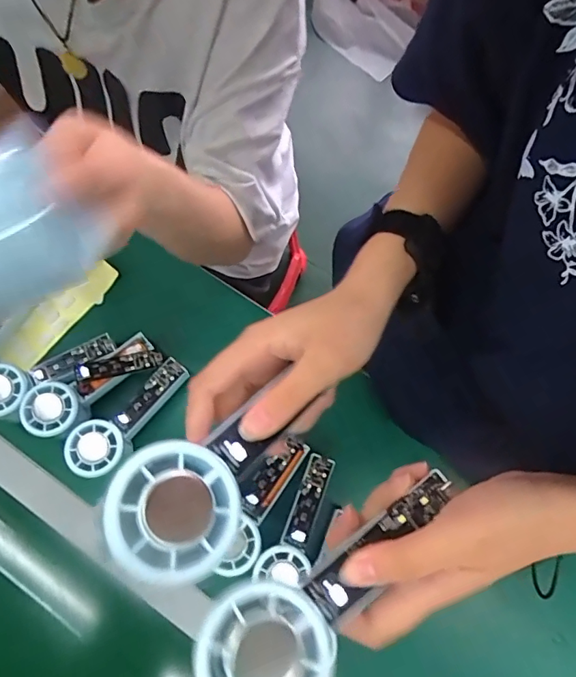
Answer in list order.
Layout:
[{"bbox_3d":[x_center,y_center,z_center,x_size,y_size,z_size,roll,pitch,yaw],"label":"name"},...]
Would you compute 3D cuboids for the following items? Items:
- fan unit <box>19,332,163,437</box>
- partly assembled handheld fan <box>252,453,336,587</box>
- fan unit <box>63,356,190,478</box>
[{"bbox_3d":[-0.214,0.054,0.529,0.154,0.042,0.059,-35,77,-20],"label":"fan unit"},{"bbox_3d":[0.014,0.184,0.486,0.047,0.017,0.134,23,64,6],"label":"partly assembled handheld fan"},{"bbox_3d":[-0.170,0.087,0.522,0.056,0.031,0.150,40,65,10],"label":"fan unit"}]

